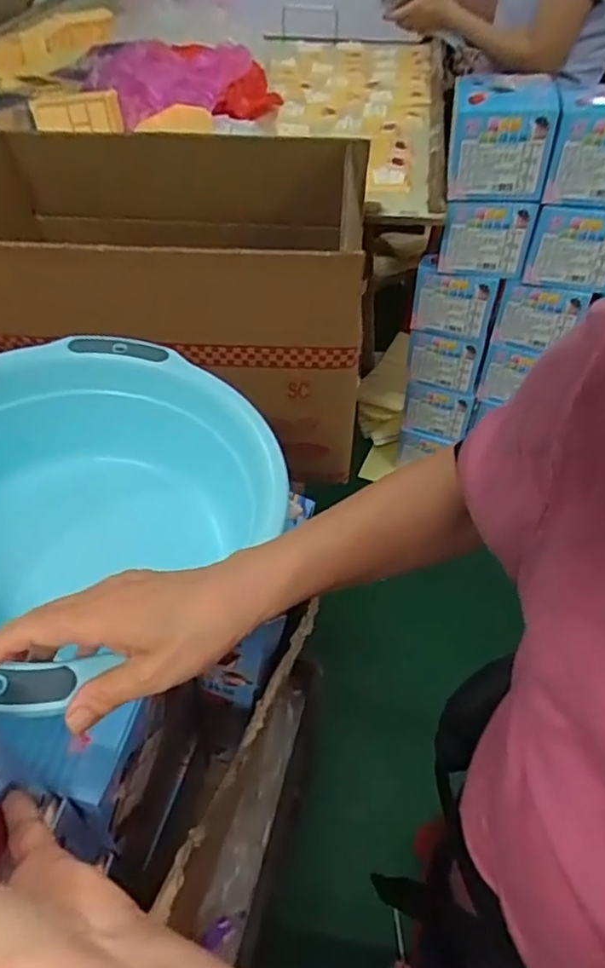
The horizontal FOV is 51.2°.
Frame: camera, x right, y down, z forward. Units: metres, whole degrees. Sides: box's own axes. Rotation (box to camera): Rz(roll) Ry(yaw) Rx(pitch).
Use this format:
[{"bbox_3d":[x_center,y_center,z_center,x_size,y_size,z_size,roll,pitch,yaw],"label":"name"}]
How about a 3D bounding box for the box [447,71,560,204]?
[{"bbox_3d":[0.301,-0.528,0.972,0.142,0.154,0.122,6,46,5],"label":"box"}]

